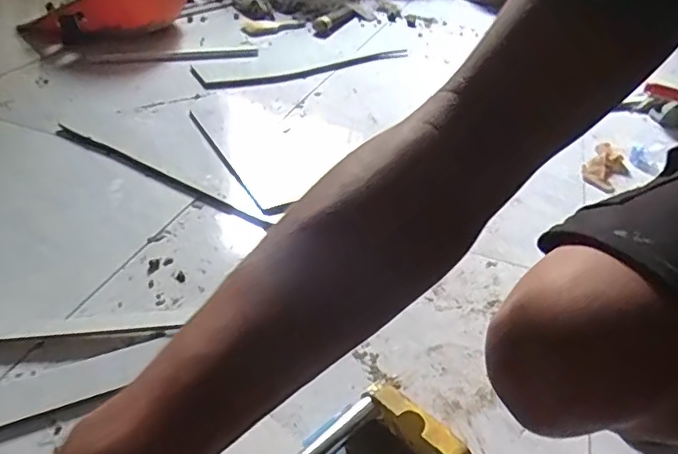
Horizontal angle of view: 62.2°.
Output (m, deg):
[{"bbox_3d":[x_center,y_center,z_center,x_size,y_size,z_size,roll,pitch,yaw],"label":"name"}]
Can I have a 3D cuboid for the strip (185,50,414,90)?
[{"bbox_3d":[-0.052,-0.402,1.420,0.620,0.013,0.134,-14,39,-27],"label":"strip"}]

